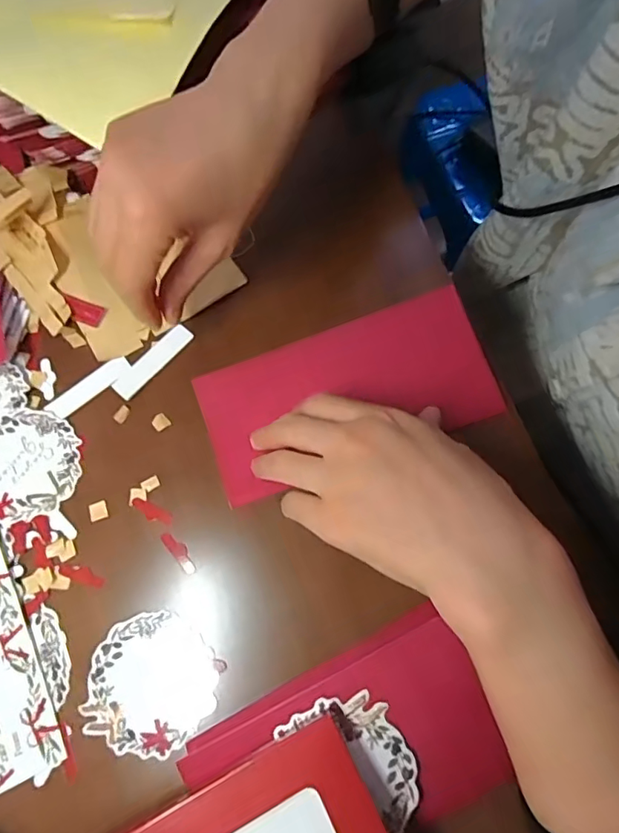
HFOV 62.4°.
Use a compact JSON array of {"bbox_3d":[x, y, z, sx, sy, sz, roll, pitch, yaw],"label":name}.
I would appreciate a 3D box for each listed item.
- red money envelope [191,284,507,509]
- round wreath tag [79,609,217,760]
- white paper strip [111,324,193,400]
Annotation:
[{"bbox_3d":[0.021,-0.014,0.309,0.171,0.009,0.086,-17,72,3],"label":"red money envelope"},{"bbox_3d":[-0.084,0.141,0.272,0.067,0.004,0.067,-2,72,5],"label":"round wreath tag"},{"bbox_3d":[-0.101,-0.036,0.329,0.016,0.004,0.059,43,82,12],"label":"white paper strip"}]

